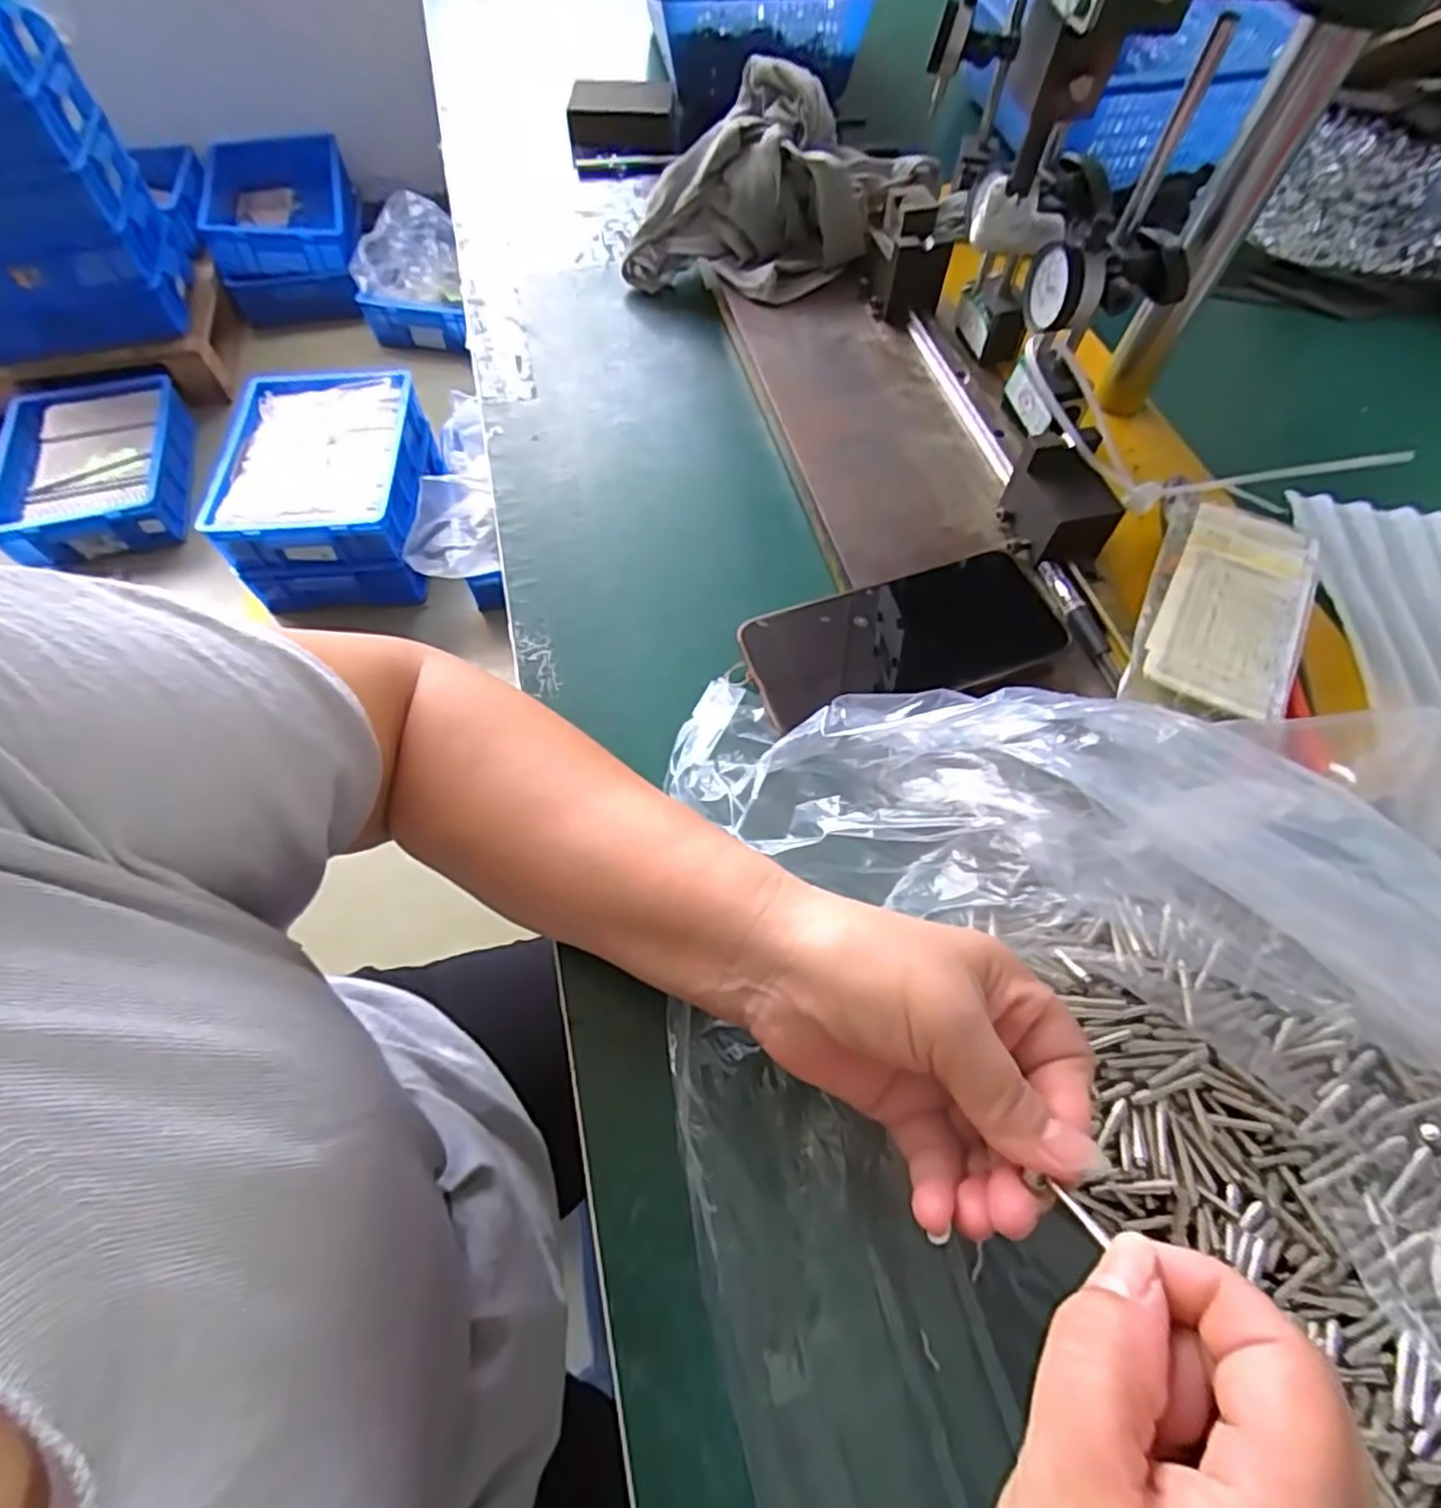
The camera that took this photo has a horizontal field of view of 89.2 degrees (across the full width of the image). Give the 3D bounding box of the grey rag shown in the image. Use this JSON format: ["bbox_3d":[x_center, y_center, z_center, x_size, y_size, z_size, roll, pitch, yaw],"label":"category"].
[{"bbox_3d":[0.046,-0.416,0.551,0.188,0.103,0.155,29,65,17],"label":"grey rag"}]

